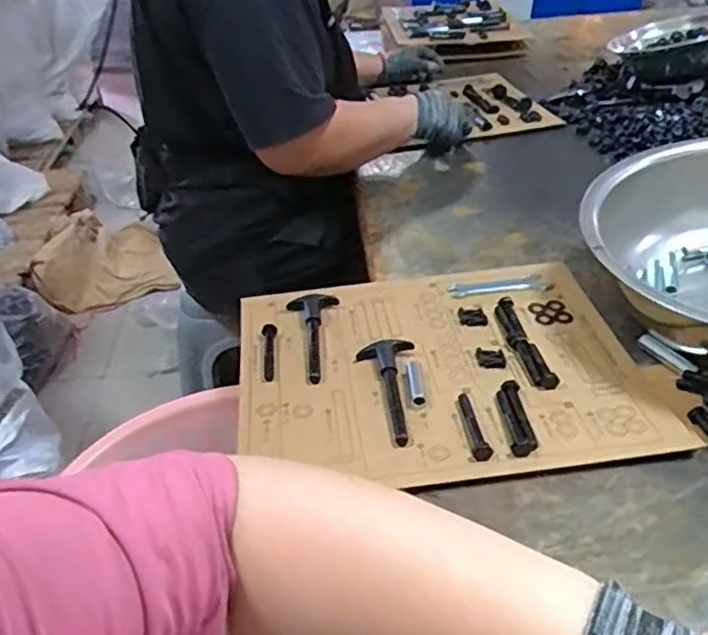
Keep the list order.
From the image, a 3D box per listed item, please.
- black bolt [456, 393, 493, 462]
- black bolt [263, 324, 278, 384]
[{"bbox_3d":[0.101,0.090,0.573,0.015,0.013,0.078,-8,37,-4],"label":"black bolt"},{"bbox_3d":[-0.086,0.034,0.669,0.014,0.012,0.074,-7,36,0],"label":"black bolt"}]

